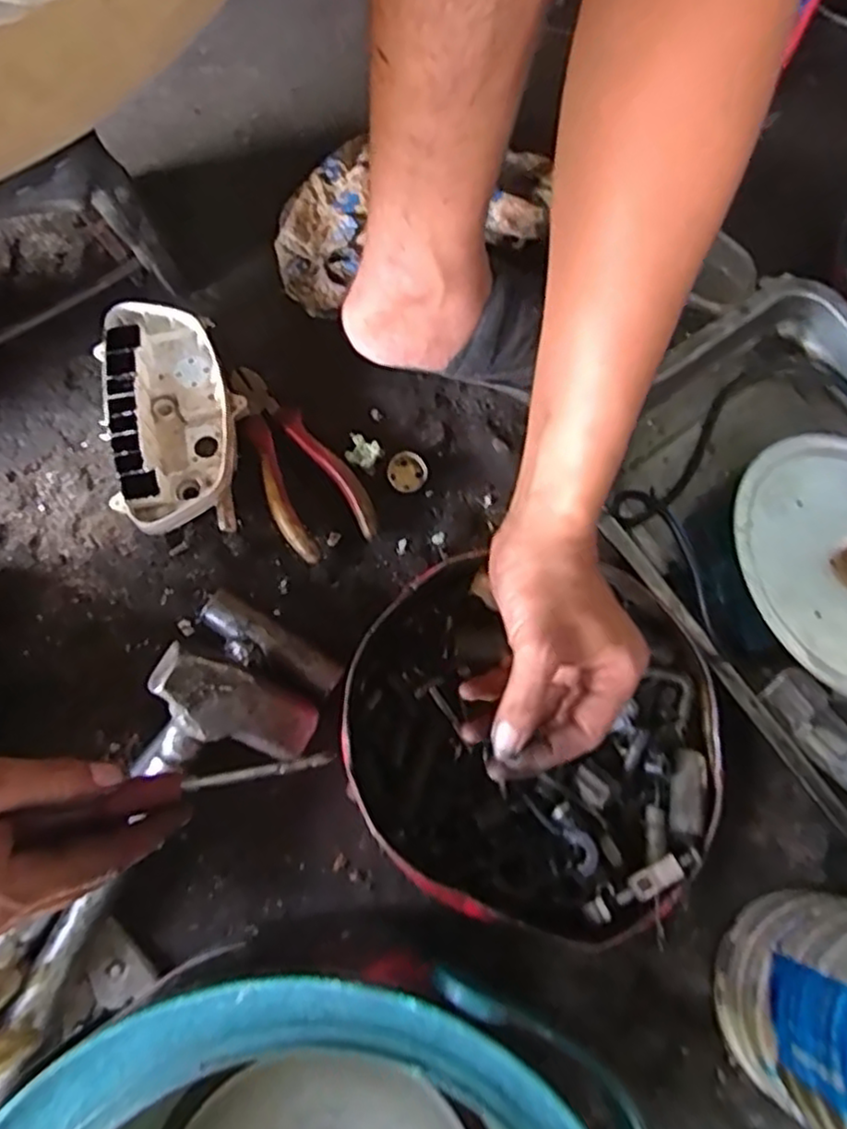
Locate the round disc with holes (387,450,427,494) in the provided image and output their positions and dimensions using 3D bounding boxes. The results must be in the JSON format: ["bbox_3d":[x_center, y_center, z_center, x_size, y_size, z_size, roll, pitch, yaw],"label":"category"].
[{"bbox_3d":[-0.013,-0.075,0.563,0.031,0.018,0.027,-5,73,-1],"label":"round disc with holes"}]

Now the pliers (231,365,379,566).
[{"bbox_3d":[-0.102,-0.089,0.549,0.070,0.021,0.172,-25,76,-15],"label":"pliers"}]

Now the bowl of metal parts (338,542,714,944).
[{"bbox_3d":[0.067,0.111,0.471,0.236,0.078,0.229,0,70,0],"label":"bowl of metal parts"}]

